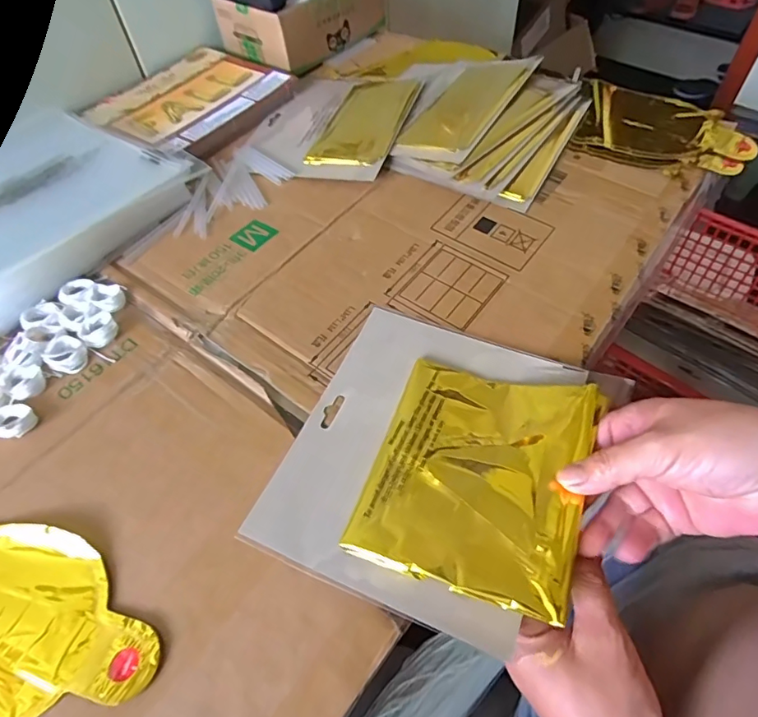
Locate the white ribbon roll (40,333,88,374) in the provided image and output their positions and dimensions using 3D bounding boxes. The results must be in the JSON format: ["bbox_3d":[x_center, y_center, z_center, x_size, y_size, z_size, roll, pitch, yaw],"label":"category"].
[{"bbox_3d":[-0.237,-0.004,0.380,0.034,0.009,0.027,21,60,16],"label":"white ribbon roll"}]

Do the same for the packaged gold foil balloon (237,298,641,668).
[{"bbox_3d":[0.039,0.056,0.319,0.180,0.025,0.192,19,59,15],"label":"packaged gold foil balloon"}]

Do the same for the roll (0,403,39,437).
[{"bbox_3d":[-0.253,0.042,0.347,0.027,0.010,0.026,-1,56,2],"label":"roll"}]

